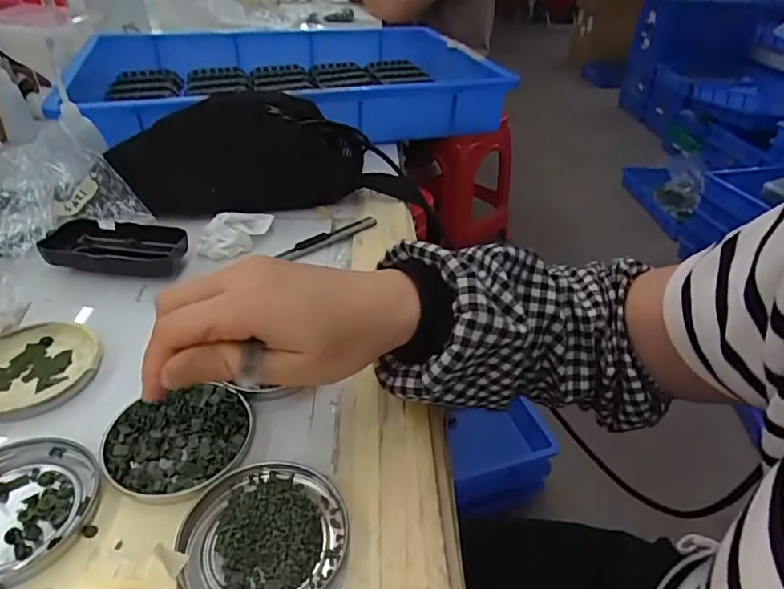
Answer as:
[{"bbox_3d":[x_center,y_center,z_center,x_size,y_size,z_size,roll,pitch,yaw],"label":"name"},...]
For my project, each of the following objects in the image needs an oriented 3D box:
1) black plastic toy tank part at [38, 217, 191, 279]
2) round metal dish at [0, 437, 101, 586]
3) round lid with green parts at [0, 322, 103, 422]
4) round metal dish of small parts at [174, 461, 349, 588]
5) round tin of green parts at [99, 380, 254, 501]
[{"bbox_3d":[-0.229,-0.039,0.438,0.117,0.020,0.057,2,37,-2],"label":"black plastic toy tank part"},{"bbox_3d":[-0.191,0.107,0.265,0.075,0.007,0.076,2,37,-2],"label":"round metal dish"},{"bbox_3d":[-0.232,0.046,0.341,0.080,0.011,0.080,2,37,-2],"label":"round lid with green parts"},{"bbox_3d":[-0.062,0.117,0.258,0.078,0.008,0.073,2,37,-2],"label":"round metal dish of small parts"},{"bbox_3d":[-0.120,0.083,0.299,0.078,0.011,0.068,-12,39,-19],"label":"round tin of green parts"}]

